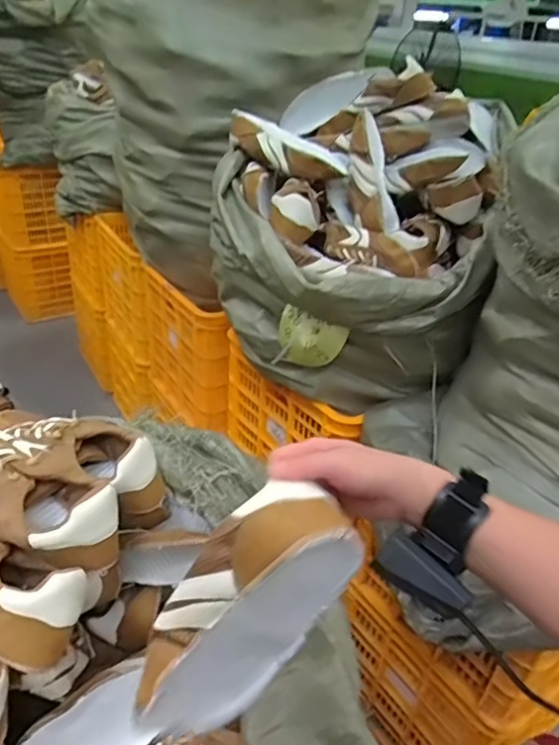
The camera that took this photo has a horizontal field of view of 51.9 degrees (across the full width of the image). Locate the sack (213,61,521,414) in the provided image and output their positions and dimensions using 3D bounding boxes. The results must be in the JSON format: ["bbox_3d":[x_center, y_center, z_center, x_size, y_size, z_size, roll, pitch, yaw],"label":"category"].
[{"bbox_3d":[0.125,-0.238,1.063,0.476,0.475,0.493,14,34,10],"label":"sack"}]

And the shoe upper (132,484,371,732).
[{"bbox_3d":[-0.029,0.182,0.437,0.087,0.232,0.064,16,24,-36],"label":"shoe upper"}]

